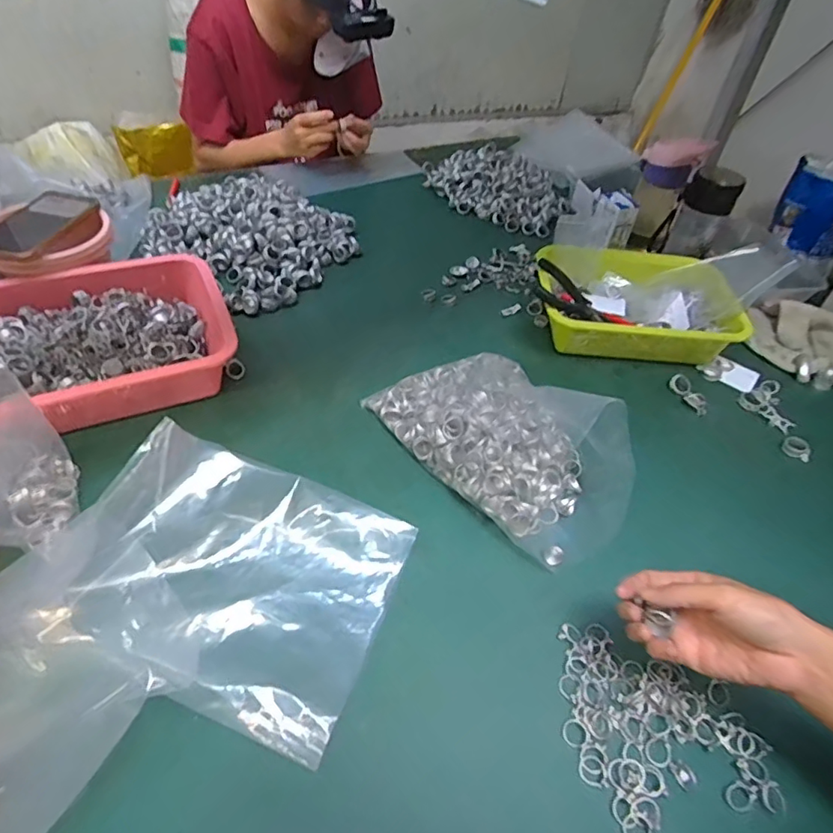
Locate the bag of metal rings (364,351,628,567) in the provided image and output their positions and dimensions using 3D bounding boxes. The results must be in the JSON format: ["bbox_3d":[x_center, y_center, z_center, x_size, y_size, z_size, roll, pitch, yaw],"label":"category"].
[{"bbox_3d":[0.106,-0.001,0.592,0.185,0.114,0.293,-29,56,-29],"label":"bag of metal rings"}]

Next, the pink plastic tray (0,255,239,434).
[{"bbox_3d":[-0.381,-0.086,0.641,0.299,0.081,0.225,-22,53,-25],"label":"pink plastic tray"}]

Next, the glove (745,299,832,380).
[{"bbox_3d":[0.572,-0.106,0.774,0.207,0.044,0.150,36,53,25],"label":"glove"}]

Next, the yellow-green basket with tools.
[{"bbox_3d":[0.301,-0.163,0.782,0.258,0.083,0.209,7,46,0],"label":"yellow-green basket with tools"}]

